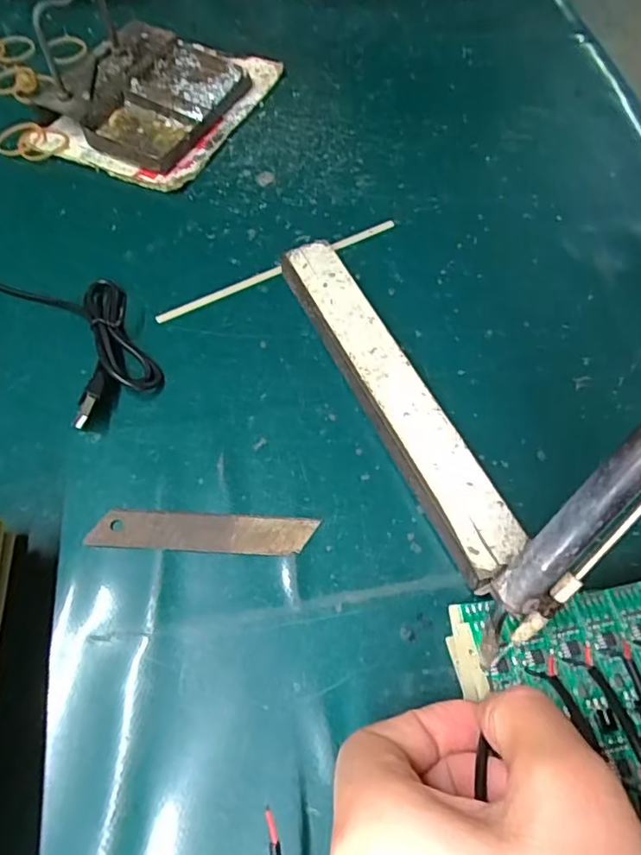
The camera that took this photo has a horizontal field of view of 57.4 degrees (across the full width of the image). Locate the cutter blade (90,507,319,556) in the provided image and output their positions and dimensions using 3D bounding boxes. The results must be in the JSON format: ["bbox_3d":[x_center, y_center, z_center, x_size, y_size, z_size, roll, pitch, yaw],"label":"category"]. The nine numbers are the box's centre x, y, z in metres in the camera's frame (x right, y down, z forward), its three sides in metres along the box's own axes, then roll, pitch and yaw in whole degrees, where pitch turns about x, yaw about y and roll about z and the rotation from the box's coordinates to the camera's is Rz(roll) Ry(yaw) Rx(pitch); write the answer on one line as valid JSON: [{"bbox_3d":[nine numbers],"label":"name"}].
[{"bbox_3d":[-0.051,0.045,0.256,0.096,0.004,0.017,3,60,2],"label":"cutter blade"}]

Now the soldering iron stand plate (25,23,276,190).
[{"bbox_3d":[-0.111,-0.229,0.397,0.117,0.033,0.142,23,62,13],"label":"soldering iron stand plate"}]

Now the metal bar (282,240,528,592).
[{"bbox_3d":[0.031,-0.016,0.281,0.029,0.020,0.193,-22,62,-12],"label":"metal bar"}]

